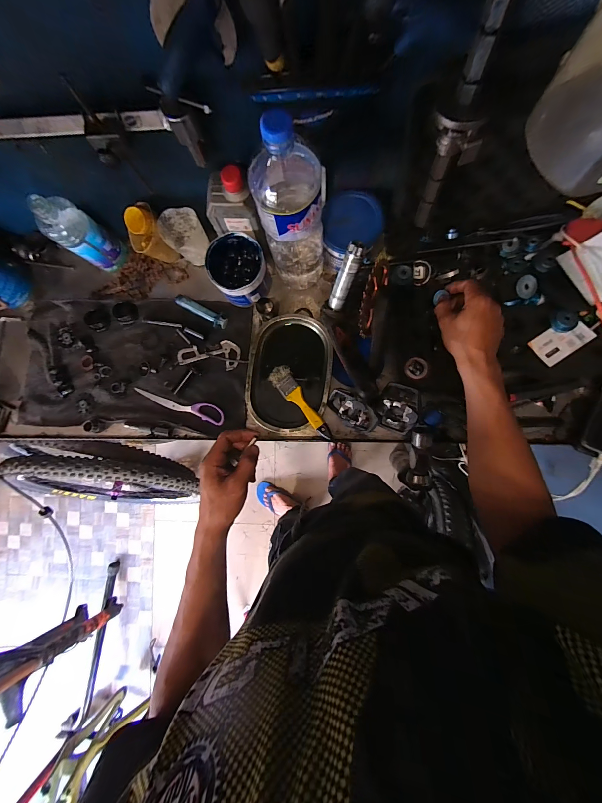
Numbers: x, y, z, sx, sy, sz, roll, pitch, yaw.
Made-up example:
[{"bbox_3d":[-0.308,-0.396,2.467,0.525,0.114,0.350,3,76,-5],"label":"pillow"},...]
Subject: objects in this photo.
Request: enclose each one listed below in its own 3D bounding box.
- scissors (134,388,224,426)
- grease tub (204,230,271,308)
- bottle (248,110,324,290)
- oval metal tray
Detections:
[{"bbox_3d":[-0.240,0.003,0.591,0.192,0.007,0.032,19,89,6],"label":"scissors"},{"bbox_3d":[-0.113,-0.242,0.555,0.097,0.078,0.105,0,87,5],"label":"grease tub"},{"bbox_3d":[-0.012,-0.266,0.445,0.086,0.312,0.091,-3,87,5],"label":"bottle"},{"bbox_3d":[-0.022,-0.055,0.570,0.155,0.023,0.219,6,88,6],"label":"oval metal tray"}]

